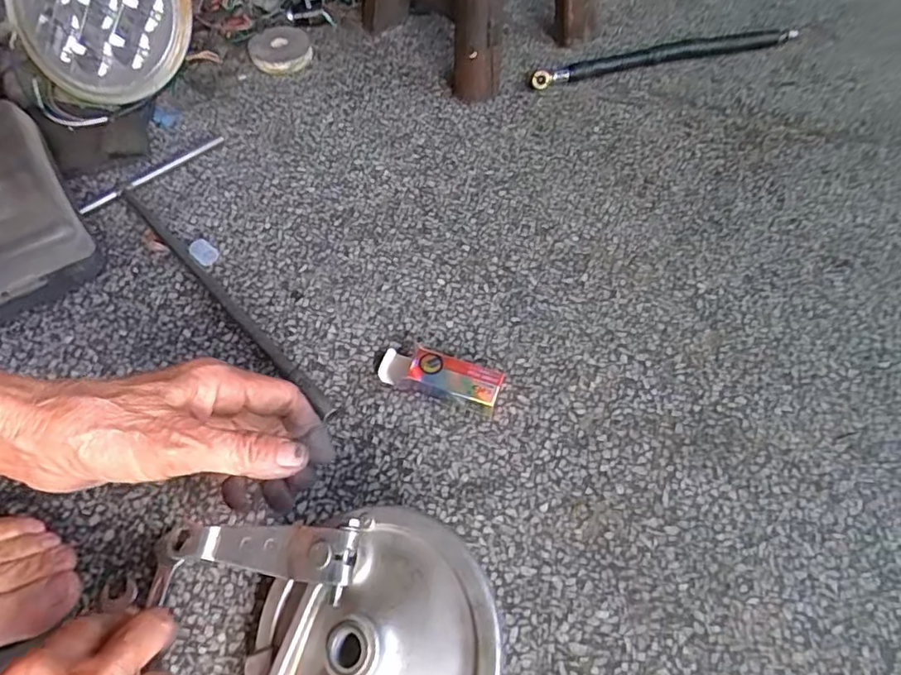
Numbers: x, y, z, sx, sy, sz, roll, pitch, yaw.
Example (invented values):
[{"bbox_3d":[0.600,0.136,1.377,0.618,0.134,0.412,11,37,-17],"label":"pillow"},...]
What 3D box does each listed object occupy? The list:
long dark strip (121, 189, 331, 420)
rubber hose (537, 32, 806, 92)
[{"bbox_3d":[-0.179,-0.037,0.436,0.012,0.007,0.274,-39,66,-23],"label":"long dark strip"},{"bbox_3d":[0.229,-0.306,0.616,0.324,0.019,0.030,-16,60,-12],"label":"rubber hose"}]

